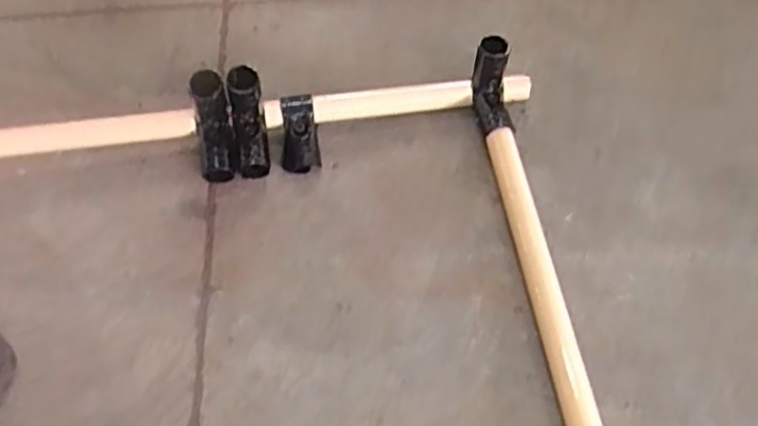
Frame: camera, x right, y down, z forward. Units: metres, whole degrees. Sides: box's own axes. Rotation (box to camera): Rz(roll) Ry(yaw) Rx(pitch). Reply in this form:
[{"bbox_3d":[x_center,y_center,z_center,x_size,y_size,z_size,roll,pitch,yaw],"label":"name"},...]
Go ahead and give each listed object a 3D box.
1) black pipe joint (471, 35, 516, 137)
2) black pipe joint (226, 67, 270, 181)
[{"bbox_3d":[0.115,-0.128,0.742,0.032,0.092,0.041,-9,30,-9],"label":"black pipe joint"},{"bbox_3d":[-0.129,-0.087,0.727,0.032,0.036,0.106,-8,99,-8],"label":"black pipe joint"}]

